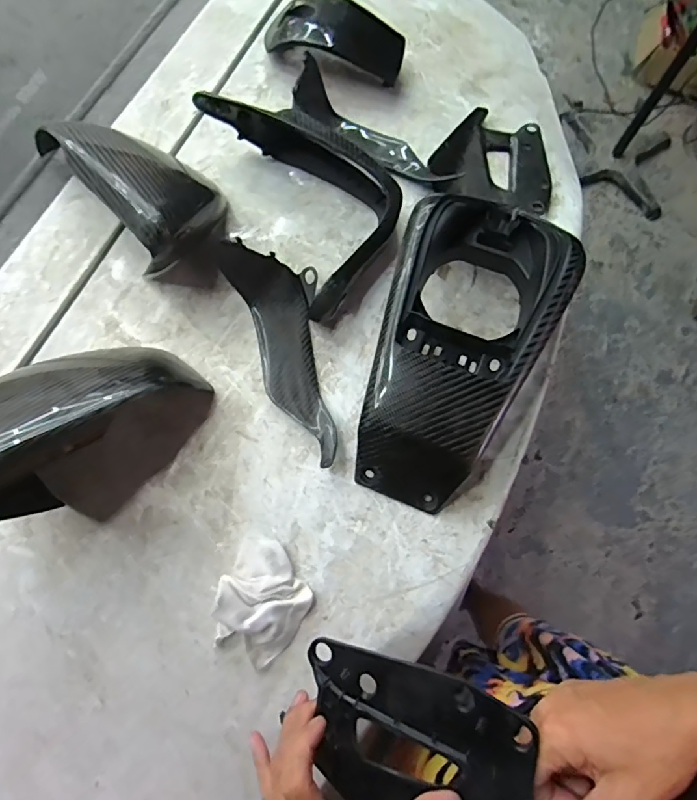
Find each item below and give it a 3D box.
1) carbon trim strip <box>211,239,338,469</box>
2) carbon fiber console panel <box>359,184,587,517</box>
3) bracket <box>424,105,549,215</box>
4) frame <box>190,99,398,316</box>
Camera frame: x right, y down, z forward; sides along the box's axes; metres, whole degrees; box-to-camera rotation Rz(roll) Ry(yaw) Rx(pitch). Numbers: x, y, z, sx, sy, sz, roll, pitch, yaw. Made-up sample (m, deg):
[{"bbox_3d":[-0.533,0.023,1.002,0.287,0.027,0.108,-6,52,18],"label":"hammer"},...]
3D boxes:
[{"bbox_3d":[-0.049,-0.054,0.493,0.089,0.051,0.241,-22,73,-9],"label":"carbon trim strip"},{"bbox_3d":[0.110,-0.052,0.468,0.155,0.110,0.291,13,71,3],"label":"carbon fiber console panel"},{"bbox_3d":[0.193,-0.305,0.622,0.155,0.030,0.178,23,72,6],"label":"bracket"},{"bbox_3d":[-0.032,-0.232,0.528,0.147,0.067,0.264,-27,74,-10],"label":"frame"}]

